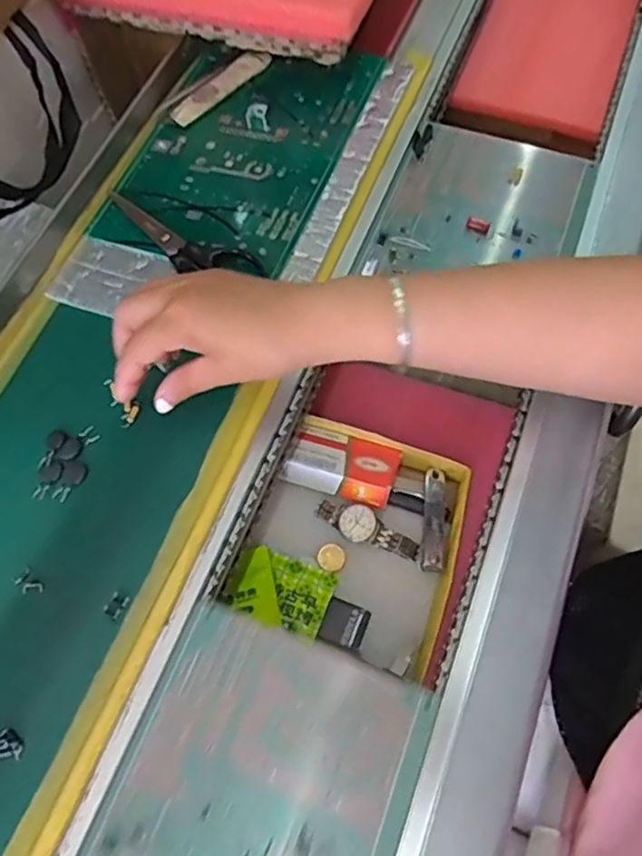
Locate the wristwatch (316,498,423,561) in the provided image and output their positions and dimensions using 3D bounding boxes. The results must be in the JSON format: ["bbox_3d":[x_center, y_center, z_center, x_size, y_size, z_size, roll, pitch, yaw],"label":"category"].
[{"bbox_3d":[0.033,0.073,0.467,0.076,0.011,0.026,32,71,16],"label":"wristwatch"}]

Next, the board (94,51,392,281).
[{"bbox_3d":[-0.062,-0.223,0.512,0.154,0.007,0.232,18,68,14],"label":"board"}]

